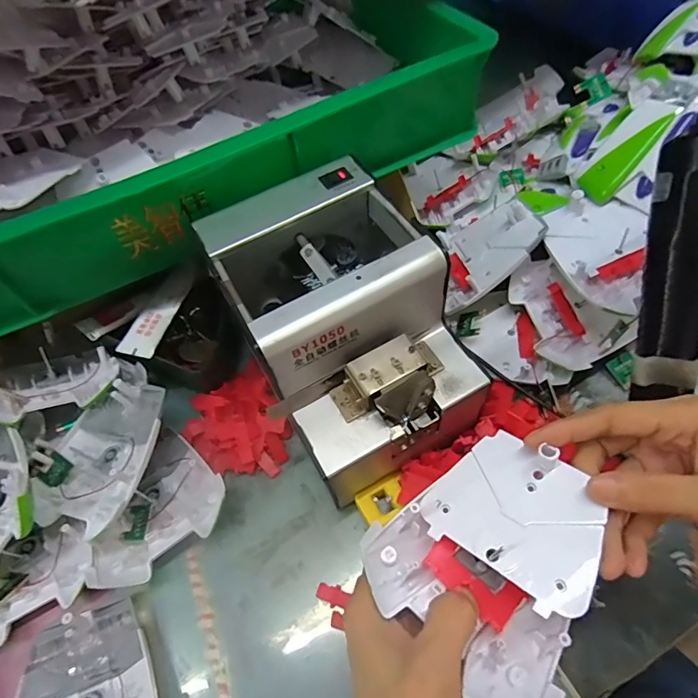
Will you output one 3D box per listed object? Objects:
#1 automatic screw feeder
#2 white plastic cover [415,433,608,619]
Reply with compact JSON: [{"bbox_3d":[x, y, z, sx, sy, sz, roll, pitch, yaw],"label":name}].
[{"bbox_3d":[-0.002,-0.013,0.322,0.127,0.128,0.175,-25,59,-10],"label":"automatic screw feeder"},{"bbox_3d":[0.086,0.083,0.232,0.081,0.010,0.065,28,68,31],"label":"white plastic cover"}]

